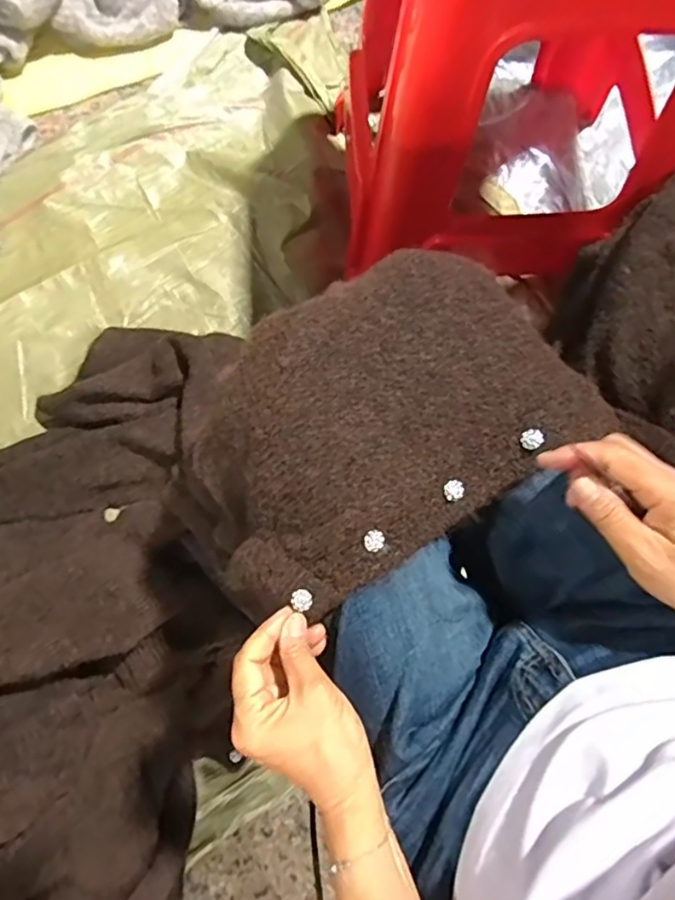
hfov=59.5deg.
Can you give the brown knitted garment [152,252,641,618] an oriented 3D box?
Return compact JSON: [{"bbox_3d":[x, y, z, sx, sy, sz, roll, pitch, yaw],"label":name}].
[{"bbox_3d":[0.021,-0.018,0.460,0.302,0.092,0.201,-32,78,-8],"label":"brown knitted garment"}]

